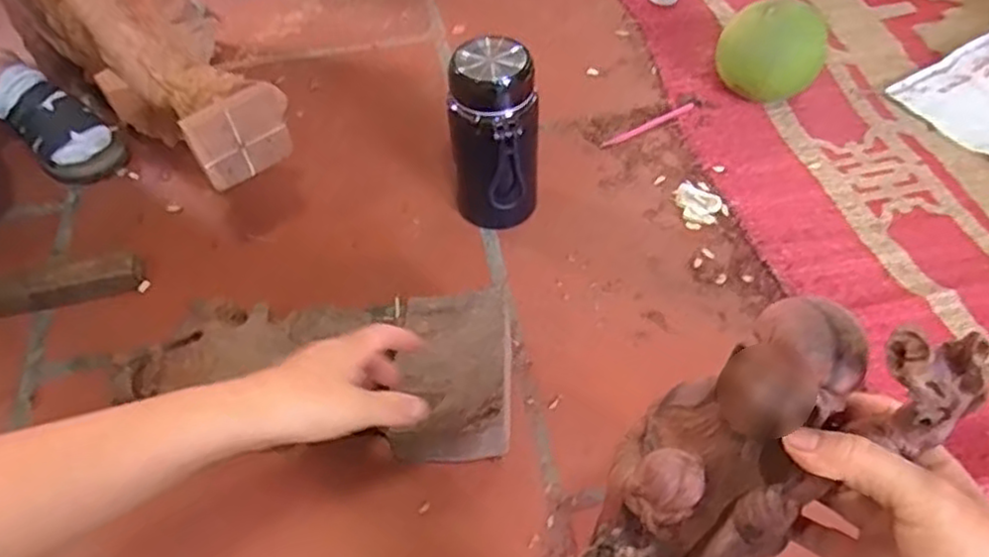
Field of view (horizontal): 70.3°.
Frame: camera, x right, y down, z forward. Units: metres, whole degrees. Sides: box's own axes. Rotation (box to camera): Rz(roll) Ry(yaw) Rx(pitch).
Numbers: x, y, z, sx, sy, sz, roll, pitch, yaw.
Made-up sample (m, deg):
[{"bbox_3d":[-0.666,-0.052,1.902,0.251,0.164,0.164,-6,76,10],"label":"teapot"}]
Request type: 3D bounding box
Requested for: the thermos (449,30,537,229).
[{"bbox_3d":[0.001,-0.151,0.783,0.095,0.205,0.084,-3,53,1],"label":"thermos"}]

